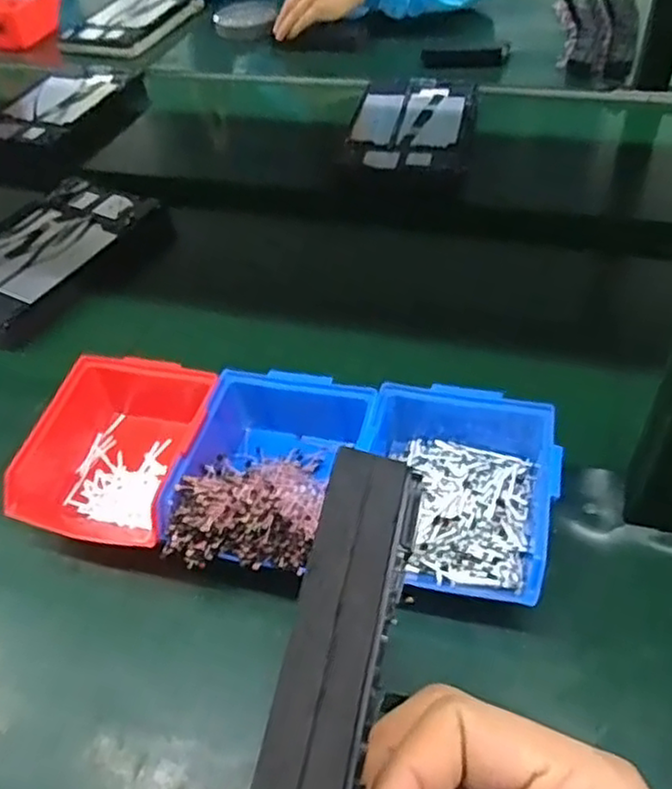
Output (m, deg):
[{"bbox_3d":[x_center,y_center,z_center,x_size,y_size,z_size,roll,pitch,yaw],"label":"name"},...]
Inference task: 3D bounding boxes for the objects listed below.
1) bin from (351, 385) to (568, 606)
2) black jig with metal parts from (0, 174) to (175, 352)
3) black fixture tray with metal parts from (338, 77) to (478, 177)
[{"bbox_3d":[0.081,0.062,0.474,0.126,0.075,0.145,10,48,13],"label":"bin"},{"bbox_3d":[-0.327,-0.150,0.761,0.167,0.045,0.262,18,50,20],"label":"black jig with metal parts"},{"bbox_3d":[0.099,-0.351,0.889,0.151,0.023,0.248,7,47,10],"label":"black fixture tray with metal parts"}]

